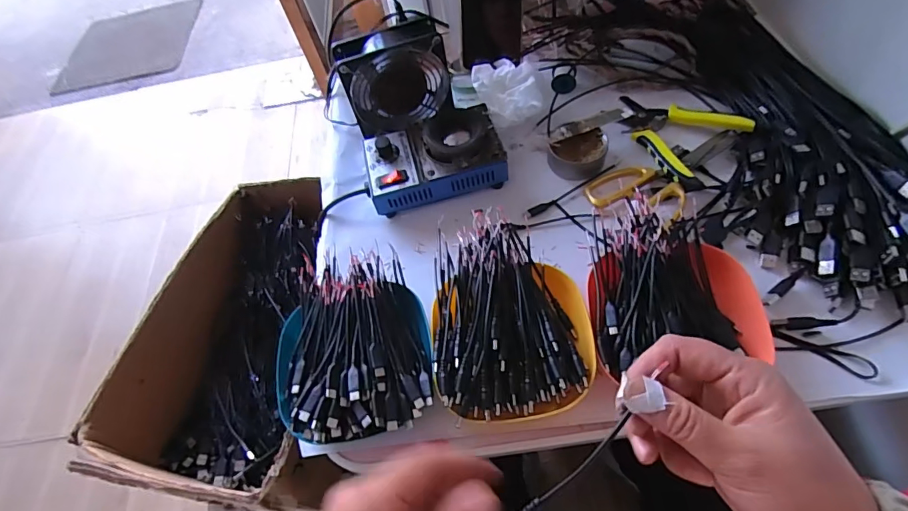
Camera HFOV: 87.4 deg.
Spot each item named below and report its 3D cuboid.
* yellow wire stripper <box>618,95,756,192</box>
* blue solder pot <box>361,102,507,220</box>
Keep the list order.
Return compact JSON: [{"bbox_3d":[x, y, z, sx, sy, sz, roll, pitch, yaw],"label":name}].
[{"bbox_3d":[0.233,-0.136,0.521,0.135,0.032,0.117,36,71,26],"label":"yellow wire stripper"},{"bbox_3d":[-0.024,-0.112,0.529,0.149,0.054,0.096,-15,59,0],"label":"blue solder pot"}]

